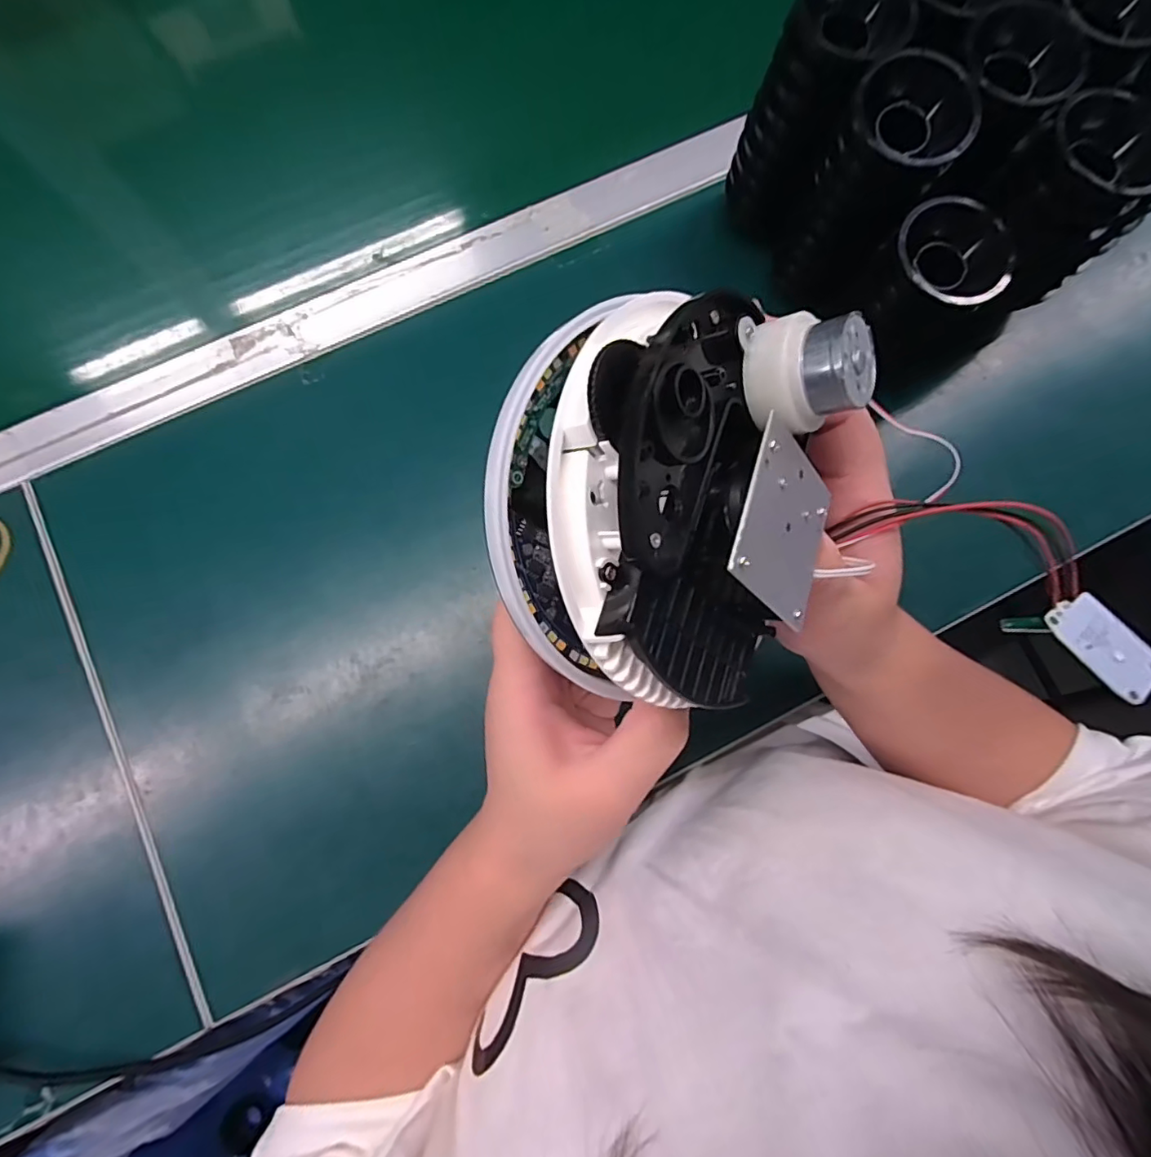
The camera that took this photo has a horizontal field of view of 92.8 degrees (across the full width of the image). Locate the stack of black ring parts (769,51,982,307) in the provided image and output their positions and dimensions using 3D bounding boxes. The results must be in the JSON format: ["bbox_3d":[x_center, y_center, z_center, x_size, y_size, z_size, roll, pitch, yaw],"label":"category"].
[{"bbox_3d":[0.156,-0.208,0.309,0.058,0.117,0.053,32,80,9],"label":"stack of black ring parts"}]

